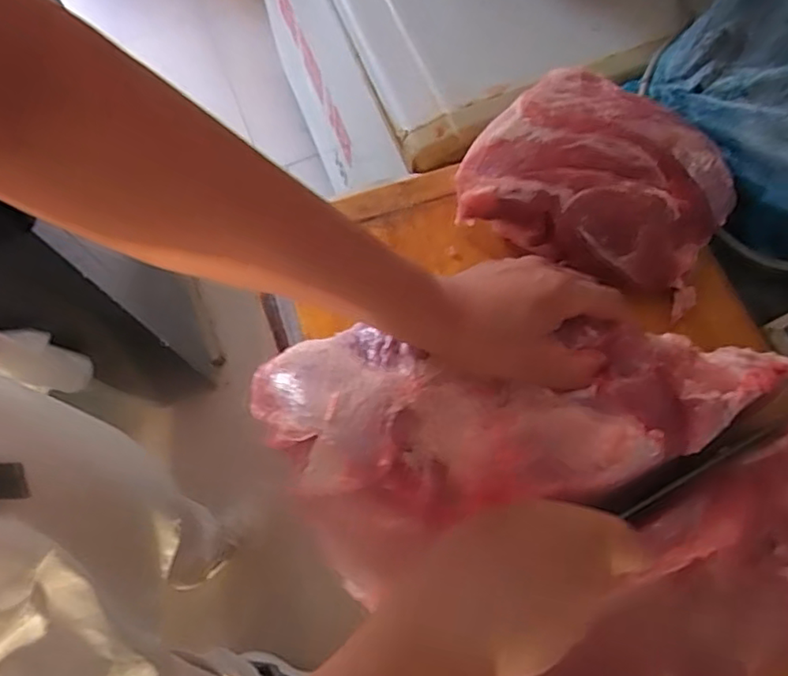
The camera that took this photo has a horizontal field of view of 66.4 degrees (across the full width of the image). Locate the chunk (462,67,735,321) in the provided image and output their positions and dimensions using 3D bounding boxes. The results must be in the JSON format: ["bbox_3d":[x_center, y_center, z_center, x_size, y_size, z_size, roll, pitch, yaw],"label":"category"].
[{"bbox_3d":[0.172,-0.123,0.495,0.206,0.065,0.153,31,74,13],"label":"chunk"}]

